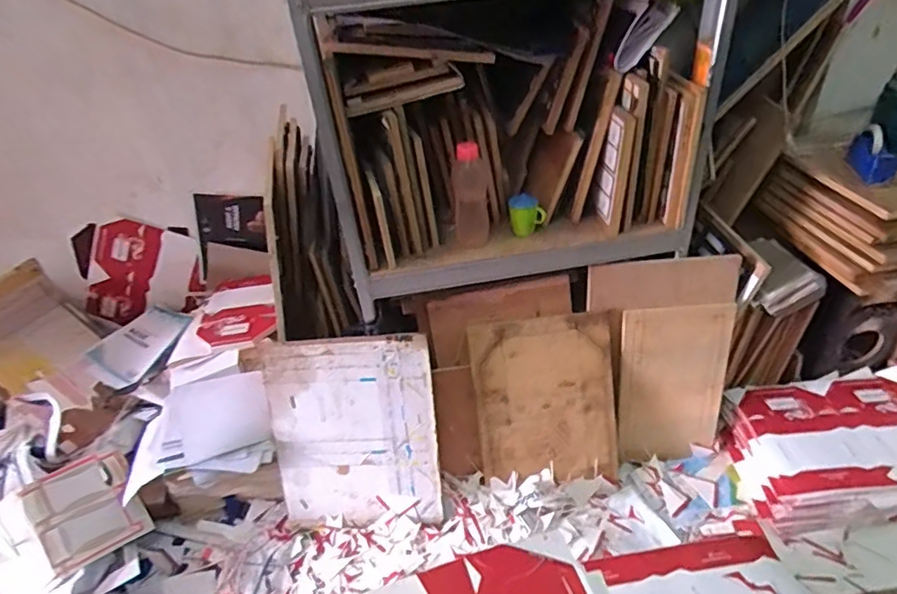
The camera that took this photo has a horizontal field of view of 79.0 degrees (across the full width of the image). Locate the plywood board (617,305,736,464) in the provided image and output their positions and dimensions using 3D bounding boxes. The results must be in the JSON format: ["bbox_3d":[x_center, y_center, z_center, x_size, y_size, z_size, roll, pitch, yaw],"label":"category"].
[{"bbox_3d":[0.672,0.269,1.630,0.322,0.505,0.020,-5,21,1],"label":"plywood board"}]

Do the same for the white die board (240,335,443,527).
[{"bbox_3d":[-0.285,0.388,1.554,0.490,0.565,0.026,-3,15,5],"label":"white die board"}]

